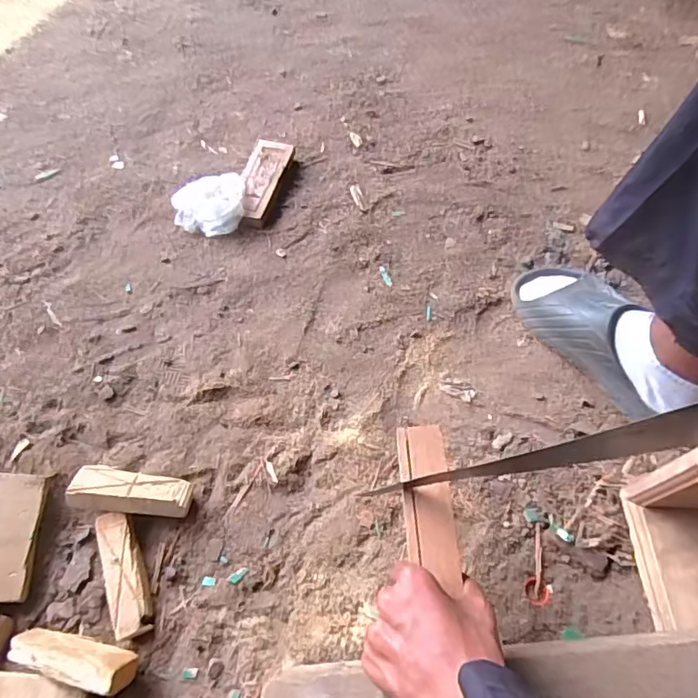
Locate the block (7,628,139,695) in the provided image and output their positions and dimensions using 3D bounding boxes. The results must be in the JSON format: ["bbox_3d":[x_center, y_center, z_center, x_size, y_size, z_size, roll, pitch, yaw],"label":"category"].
[{"bbox_3d":[-0.267,0.301,0.512,0.127,0.040,0.035,13,62,4],"label":"block"}]

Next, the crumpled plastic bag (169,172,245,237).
[{"bbox_3d":[-0.214,-0.218,0.795,0.110,0.043,0.086,1,61,-3],"label":"crumpled plastic bag"}]

